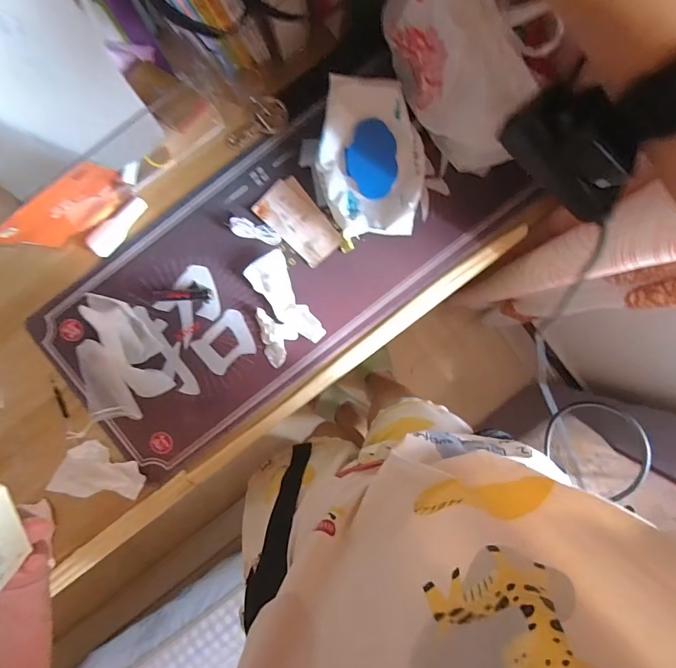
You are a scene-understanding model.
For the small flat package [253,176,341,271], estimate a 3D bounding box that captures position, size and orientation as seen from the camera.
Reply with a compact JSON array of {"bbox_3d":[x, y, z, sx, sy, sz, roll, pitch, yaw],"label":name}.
[{"bbox_3d":[-0.053,-0.156,0.558,0.067,0.007,0.119,-44,92,1],"label":"small flat package"}]

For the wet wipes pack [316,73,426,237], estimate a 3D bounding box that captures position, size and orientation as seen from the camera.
[{"bbox_3d":[0.044,-0.223,0.527,0.132,0.055,0.182,0,92,0],"label":"wet wipes pack"}]

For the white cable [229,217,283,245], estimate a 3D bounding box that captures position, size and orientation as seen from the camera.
[{"bbox_3d":[-0.113,-0.141,0.551,0.069,0.013,0.026,12,92,-1],"label":"white cable"}]

